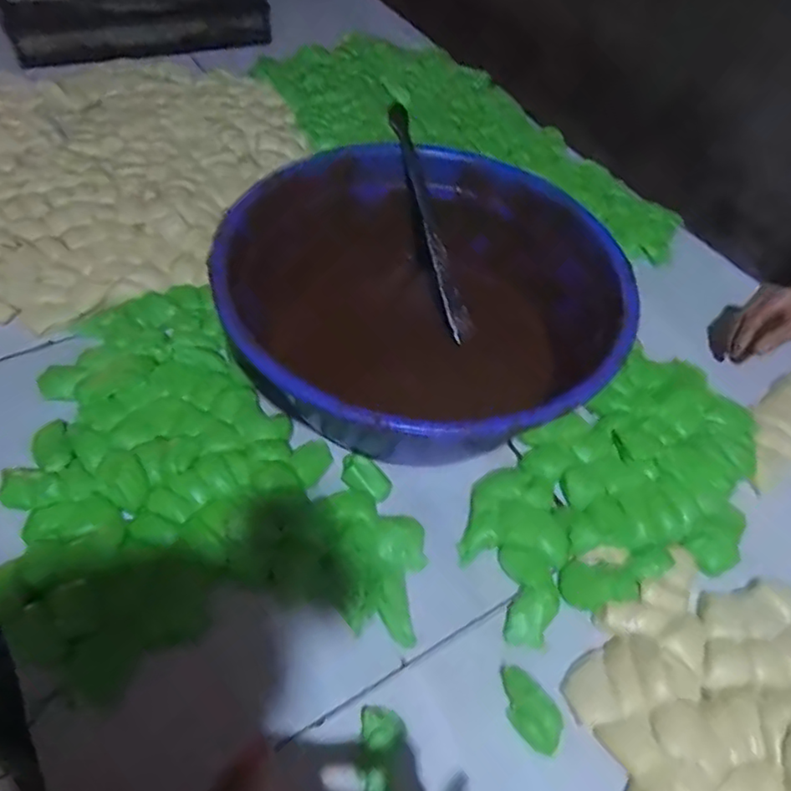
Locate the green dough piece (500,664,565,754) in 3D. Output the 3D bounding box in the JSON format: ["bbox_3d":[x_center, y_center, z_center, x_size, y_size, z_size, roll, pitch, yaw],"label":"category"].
[{"bbox_3d":[0.109,0.253,0.505,0.043,0.026,0.064,-31,60,-27],"label":"green dough piece"}]

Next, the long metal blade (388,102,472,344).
[{"bbox_3d":[0.041,-0.208,0.753,0.027,0.017,0.289,-17,91,-15],"label":"long metal blade"}]

